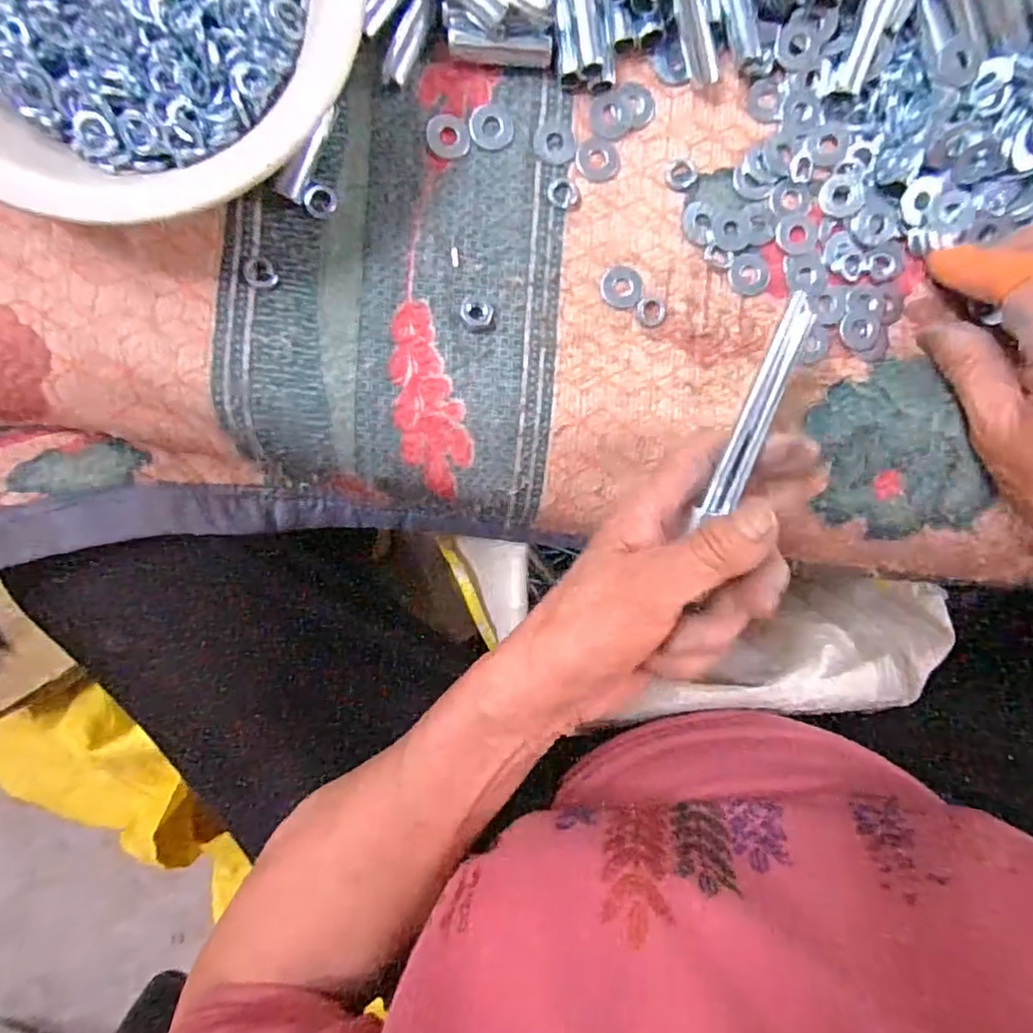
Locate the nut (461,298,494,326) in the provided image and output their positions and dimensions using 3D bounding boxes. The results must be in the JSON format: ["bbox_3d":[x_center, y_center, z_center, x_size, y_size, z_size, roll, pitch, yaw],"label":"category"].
[{"bbox_3d":[-0.017,-0.089,0.257,0.013,0.004,0.012,-5,95,-3],"label":"nut"}]

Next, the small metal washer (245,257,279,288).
[{"bbox_3d":[-0.104,-0.099,0.242,0.011,0.004,0.014,-33,96,0],"label":"small metal washer"}]

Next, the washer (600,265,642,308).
[{"bbox_3d":[0.047,-0.102,0.263,0.019,0.004,0.018,-7,95,-3],"label":"washer"}]

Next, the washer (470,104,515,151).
[{"bbox_3d":[-0.011,-0.167,0.255,0.018,0.004,0.019,-7,96,-3],"label":"washer"}]

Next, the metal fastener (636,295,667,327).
[{"bbox_3d":[0.060,-0.091,0.264,0.014,0.004,0.013,0,95,-4],"label":"metal fastener"}]

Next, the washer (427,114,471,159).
[{"bbox_3d":[-0.029,-0.162,0.253,0.018,0.004,0.018,-7,96,-3],"label":"washer"}]

